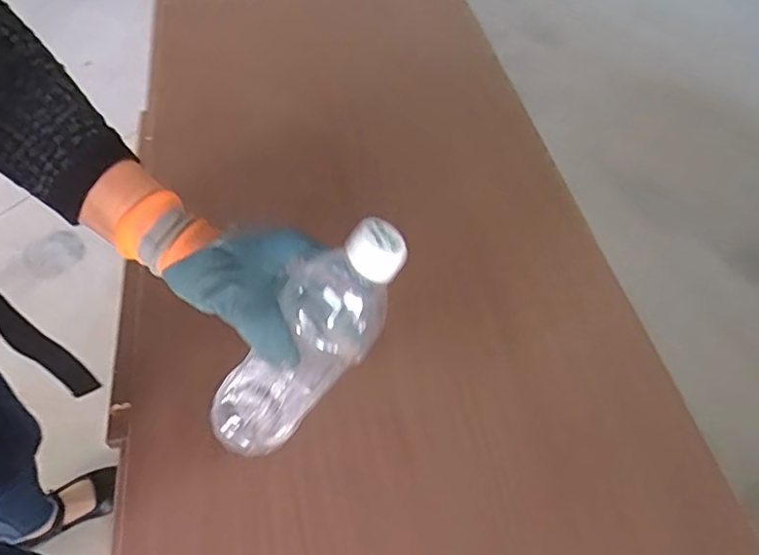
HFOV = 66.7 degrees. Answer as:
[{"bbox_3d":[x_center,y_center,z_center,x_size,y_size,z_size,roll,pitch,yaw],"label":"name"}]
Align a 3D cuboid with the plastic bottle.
[{"bbox_3d":[-0.045,0.041,0.394,0.068,0.214,0.063,22,40,-20],"label":"plastic bottle"}]

